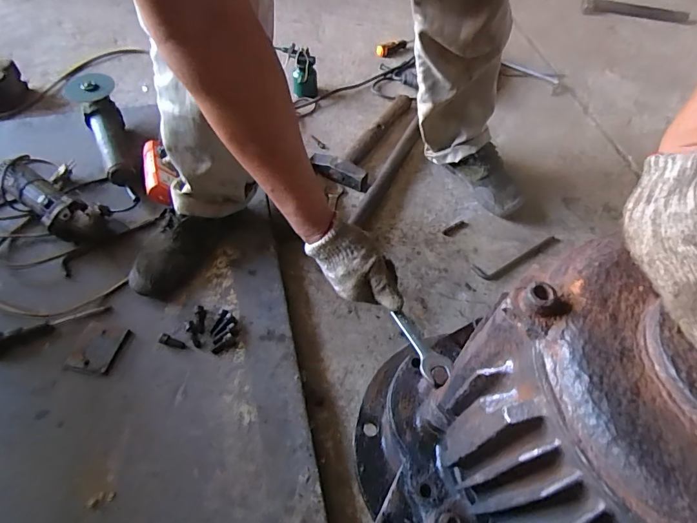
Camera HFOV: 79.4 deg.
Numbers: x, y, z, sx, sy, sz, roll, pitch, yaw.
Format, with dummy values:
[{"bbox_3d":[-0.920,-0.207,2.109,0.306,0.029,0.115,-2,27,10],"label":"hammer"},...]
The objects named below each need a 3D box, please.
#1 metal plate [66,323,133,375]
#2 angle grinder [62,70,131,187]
[{"bbox_3d":[-0.388,0.135,0.654,0.074,0.010,0.072,9,57,5],"label":"metal plate"},{"bbox_3d":[-0.510,-0.274,0.871,0.084,0.076,0.287,-20,79,-15],"label":"angle grinder"}]

